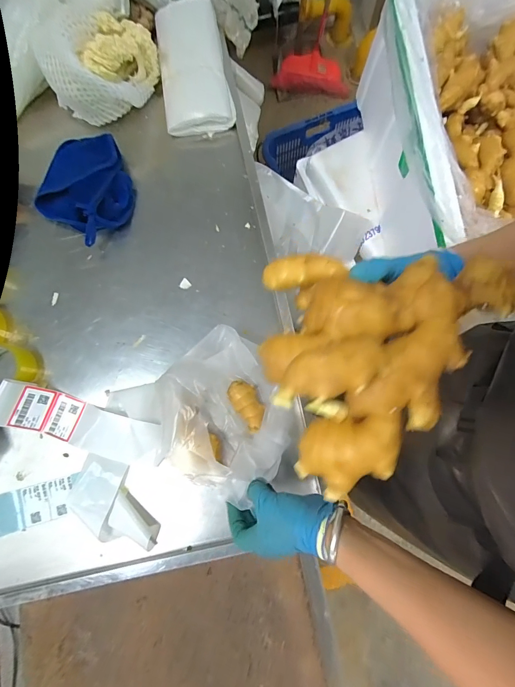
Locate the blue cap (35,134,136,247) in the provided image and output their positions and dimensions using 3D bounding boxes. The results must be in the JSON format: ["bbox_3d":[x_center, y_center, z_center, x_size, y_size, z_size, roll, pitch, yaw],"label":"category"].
[{"bbox_3d":[-0.307,-0.295,0.641,0.175,0.054,0.189,35,81,7],"label":"blue cap"}]

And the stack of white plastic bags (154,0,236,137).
[{"bbox_3d":[-0.131,-0.555,0.688,0.134,0.038,0.281,-11,78,-2],"label":"stack of white plastic bags"}]

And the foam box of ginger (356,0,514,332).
[{"bbox_3d":[0.419,-0.369,0.646,0.376,0.233,0.512,-3,78,0],"label":"foam box of ginger"}]

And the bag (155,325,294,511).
[{"bbox_3d":[-0.037,0.097,0.512,0.173,0.150,0.201,24,80,5],"label":"bag"}]

